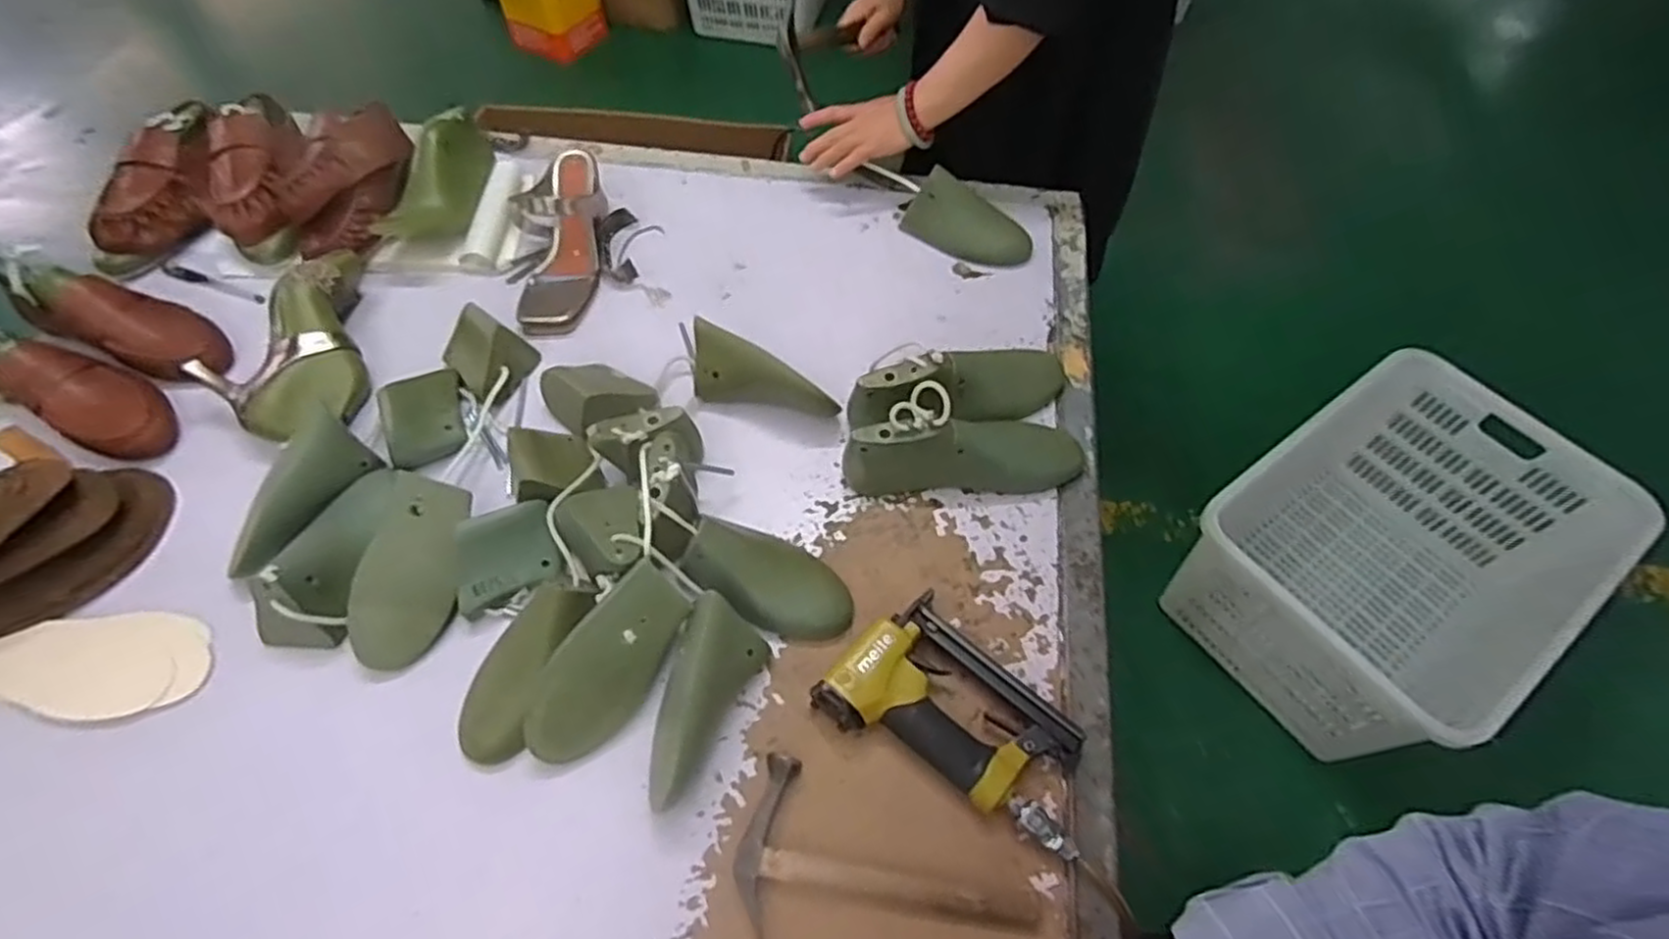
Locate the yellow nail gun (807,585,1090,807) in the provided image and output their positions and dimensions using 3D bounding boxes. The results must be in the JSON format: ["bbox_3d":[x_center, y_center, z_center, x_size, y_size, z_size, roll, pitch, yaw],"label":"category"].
[{"bbox_3d":[0.094,0.209,0.634,0.136,0.048,0.187,-39,66,-23],"label":"yellow nail gun"}]

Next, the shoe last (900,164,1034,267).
[{"bbox_3d":[0.172,-0.319,0.943,0.165,0.079,0.069,17,59,10],"label":"shoe last"}]

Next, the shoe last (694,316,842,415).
[{"bbox_3d":[-0.073,-0.101,0.799,0.167,0.082,0.054,16,61,9],"label":"shoe last"}]

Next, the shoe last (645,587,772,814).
[{"bbox_3d":[-0.120,0.189,0.626,0.071,0.075,0.159,24,60,13],"label":"shoe last"}]

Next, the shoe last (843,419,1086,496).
[{"bbox_3d":[0.135,-0.015,0.749,0.239,0.079,0.064,-9,58,-7],"label":"shoe last"}]

